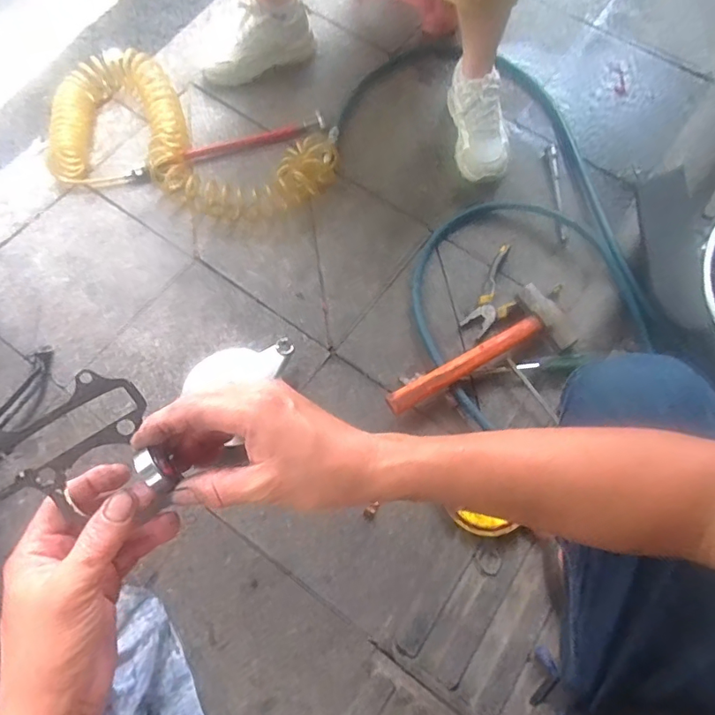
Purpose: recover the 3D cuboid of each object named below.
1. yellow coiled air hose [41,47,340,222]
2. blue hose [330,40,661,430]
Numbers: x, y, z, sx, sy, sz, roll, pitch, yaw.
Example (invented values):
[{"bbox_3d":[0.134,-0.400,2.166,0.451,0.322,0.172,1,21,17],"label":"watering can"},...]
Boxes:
[{"bbox_3d":[-0.323,-0.394,0.923,0.554,0.065,0.288,24,76,11],"label":"yellow coiled air hose"},{"bbox_3d":[0.235,-0.291,0.908,0.431,0.047,0.761,-20,71,-7],"label":"blue hose"}]

